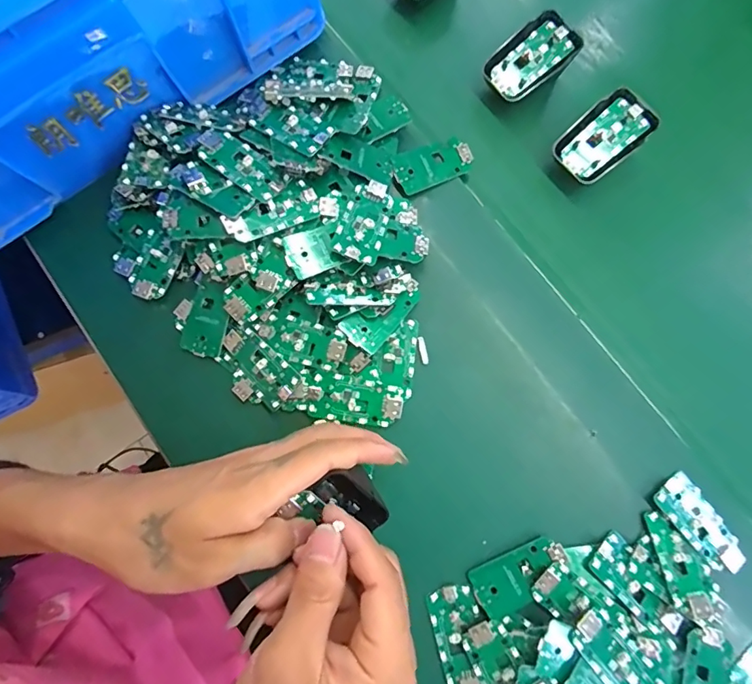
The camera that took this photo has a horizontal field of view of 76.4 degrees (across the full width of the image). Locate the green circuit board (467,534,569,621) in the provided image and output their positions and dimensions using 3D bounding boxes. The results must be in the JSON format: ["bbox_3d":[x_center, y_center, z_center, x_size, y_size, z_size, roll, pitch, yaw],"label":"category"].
[{"bbox_3d":[0.094,0.152,0.310,0.063,0.005,0.032,-29,69,1],"label":"green circuit board"}]

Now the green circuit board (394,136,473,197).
[{"bbox_3d":[0.045,-0.136,0.367,0.063,0.004,0.031,-25,88,-10],"label":"green circuit board"}]

